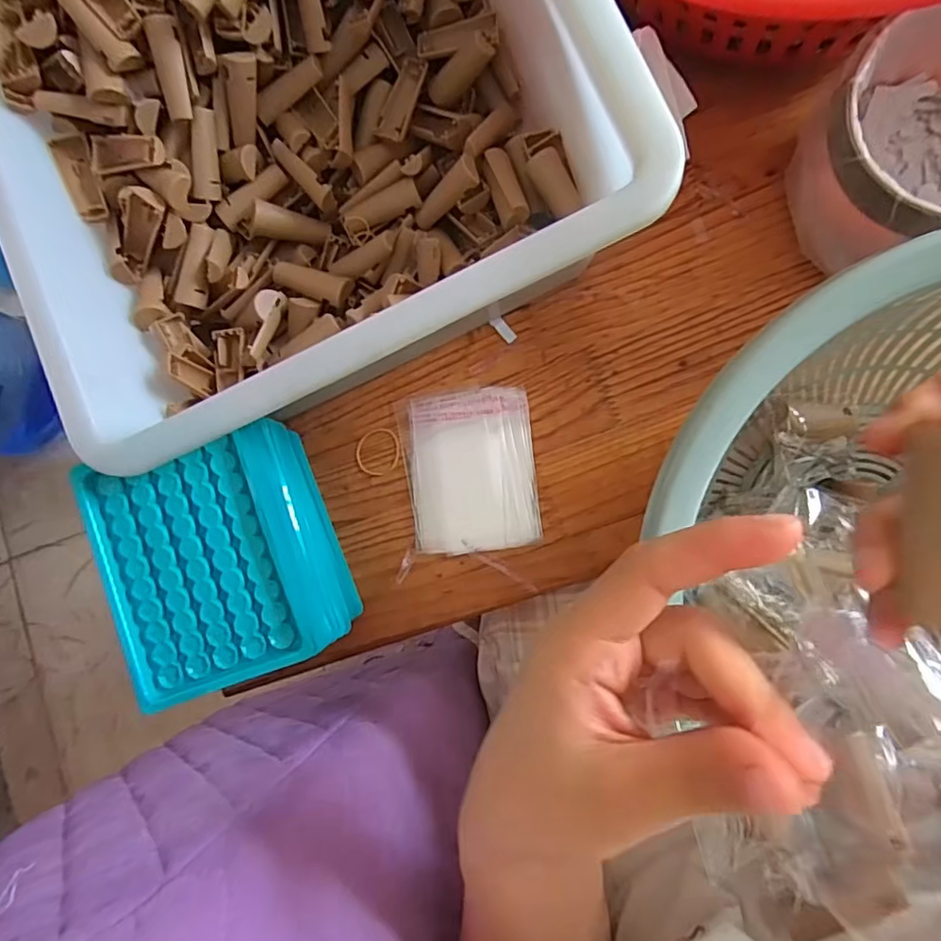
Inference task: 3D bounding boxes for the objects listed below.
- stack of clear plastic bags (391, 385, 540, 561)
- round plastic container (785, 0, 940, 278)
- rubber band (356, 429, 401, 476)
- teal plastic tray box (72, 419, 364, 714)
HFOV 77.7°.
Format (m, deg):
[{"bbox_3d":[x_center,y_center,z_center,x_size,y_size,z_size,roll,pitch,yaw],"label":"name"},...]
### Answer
[{"bbox_3d":[-0.001,0.000,0.381,0.084,0.004,0.104,-8,85,8],"label":"stack of clear plastic bags"},{"bbox_3d":[0.241,-0.169,0.301,0.113,0.069,0.118,-1,86,9],"label":"round plastic container"},{"bbox_3d":[-0.062,-0.013,0.392,0.030,0.004,0.030,-9,85,8],"label":"rubber band"},{"bbox_3d":[-0.132,0.050,0.335,0.092,0.096,0.124,-21,83,7],"label":"teal plastic tray box"}]

